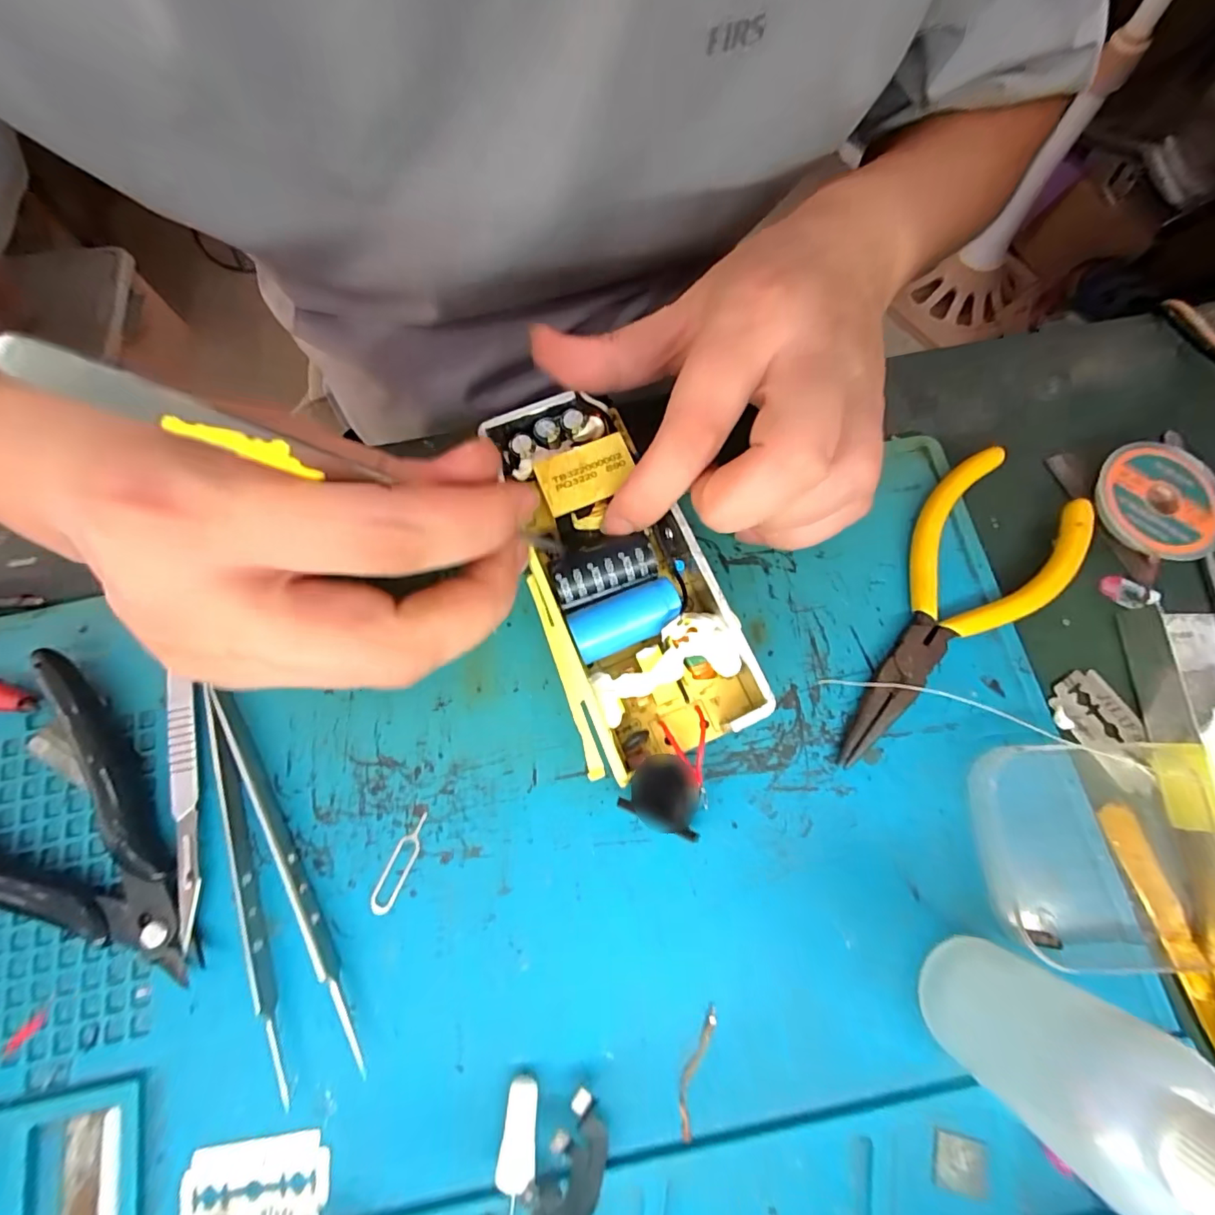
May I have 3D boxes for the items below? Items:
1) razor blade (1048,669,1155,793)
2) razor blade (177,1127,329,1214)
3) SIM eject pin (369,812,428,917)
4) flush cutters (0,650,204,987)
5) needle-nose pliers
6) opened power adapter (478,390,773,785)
[{"bbox_3d":[0.172,0.041,0.178,0.021,0.007,0.038,-26,76,-6],"label":"razor blade"},{"bbox_3d":[-0.103,0.168,0.152,0.042,0.004,0.021,-8,69,-2],"label":"razor blade"},{"bbox_3d":[-0.069,0.085,0.173,0.008,0.004,0.033,24,76,8],"label":"SIM eject pin"},{"bbox_3d":[-0.184,0.079,0.171,0.067,0.010,0.124,-43,78,-10],"label":"flush cutters"},{"bbox_3d":[0.120,0.002,0.185,0.051,0.014,0.125,36,78,10],"label":"needle-nose pliers"},{"bbox_3d":[0.000,-0.015,0.181,0.059,0.023,0.131,-21,80,-5],"label":"opened power adapter"}]

